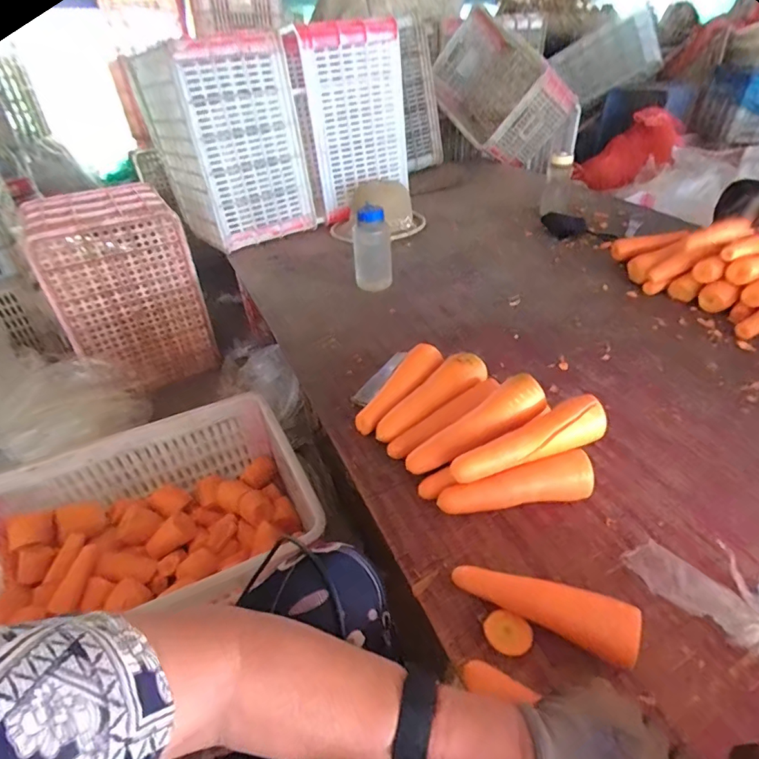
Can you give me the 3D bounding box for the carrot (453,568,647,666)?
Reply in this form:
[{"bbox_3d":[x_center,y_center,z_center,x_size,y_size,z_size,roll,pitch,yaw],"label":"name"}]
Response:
[{"bbox_3d":[0.157,0.217,0.456,0.166,0.052,0.043,19,44,26],"label":"carrot"}]

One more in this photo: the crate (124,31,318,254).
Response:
[{"bbox_3d":[-0.452,-0.684,1.350,0.347,0.467,0.391,-23,42,-22],"label":"crate"}]

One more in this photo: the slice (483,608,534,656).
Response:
[{"bbox_3d":[0.124,0.244,0.451,0.038,0.004,0.041,-37,54,-5],"label":"slice"}]

